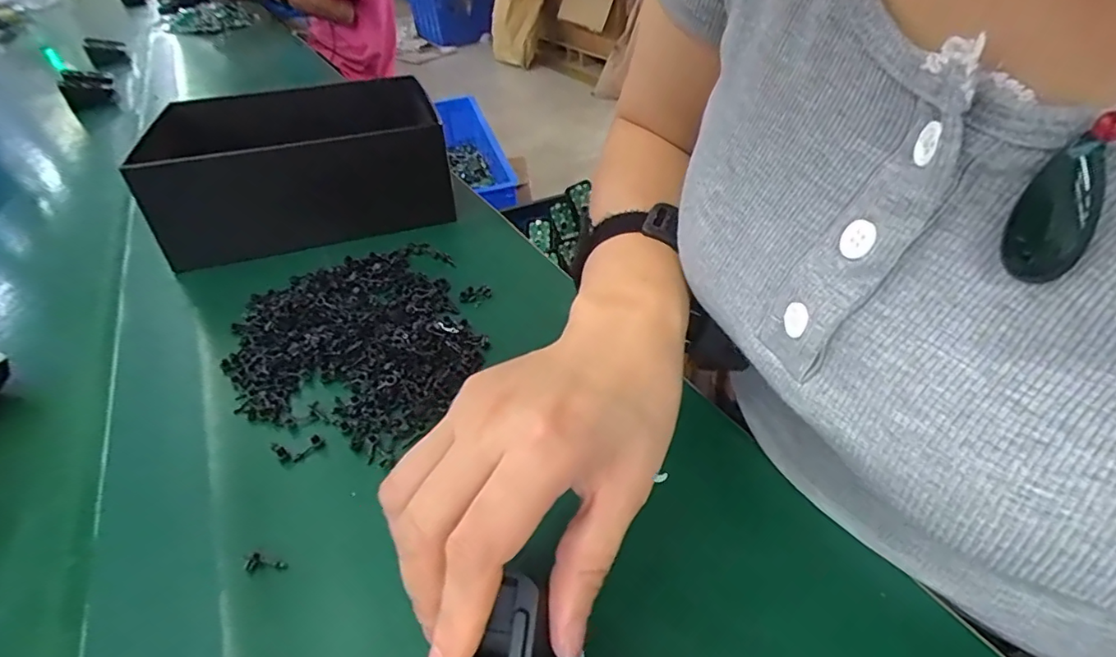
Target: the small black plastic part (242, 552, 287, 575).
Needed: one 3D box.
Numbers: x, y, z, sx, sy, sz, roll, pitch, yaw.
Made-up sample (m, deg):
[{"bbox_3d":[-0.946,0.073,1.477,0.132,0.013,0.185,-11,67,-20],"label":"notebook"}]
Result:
[{"bbox_3d":[-0.126,0.102,0.241,0.018,0.004,0.009,12,39,-9],"label":"small black plastic part"}]

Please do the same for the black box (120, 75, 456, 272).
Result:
[{"bbox_3d":[-0.227,-0.156,0.507,0.223,0.082,0.179,-15,39,-13],"label":"black box"}]

